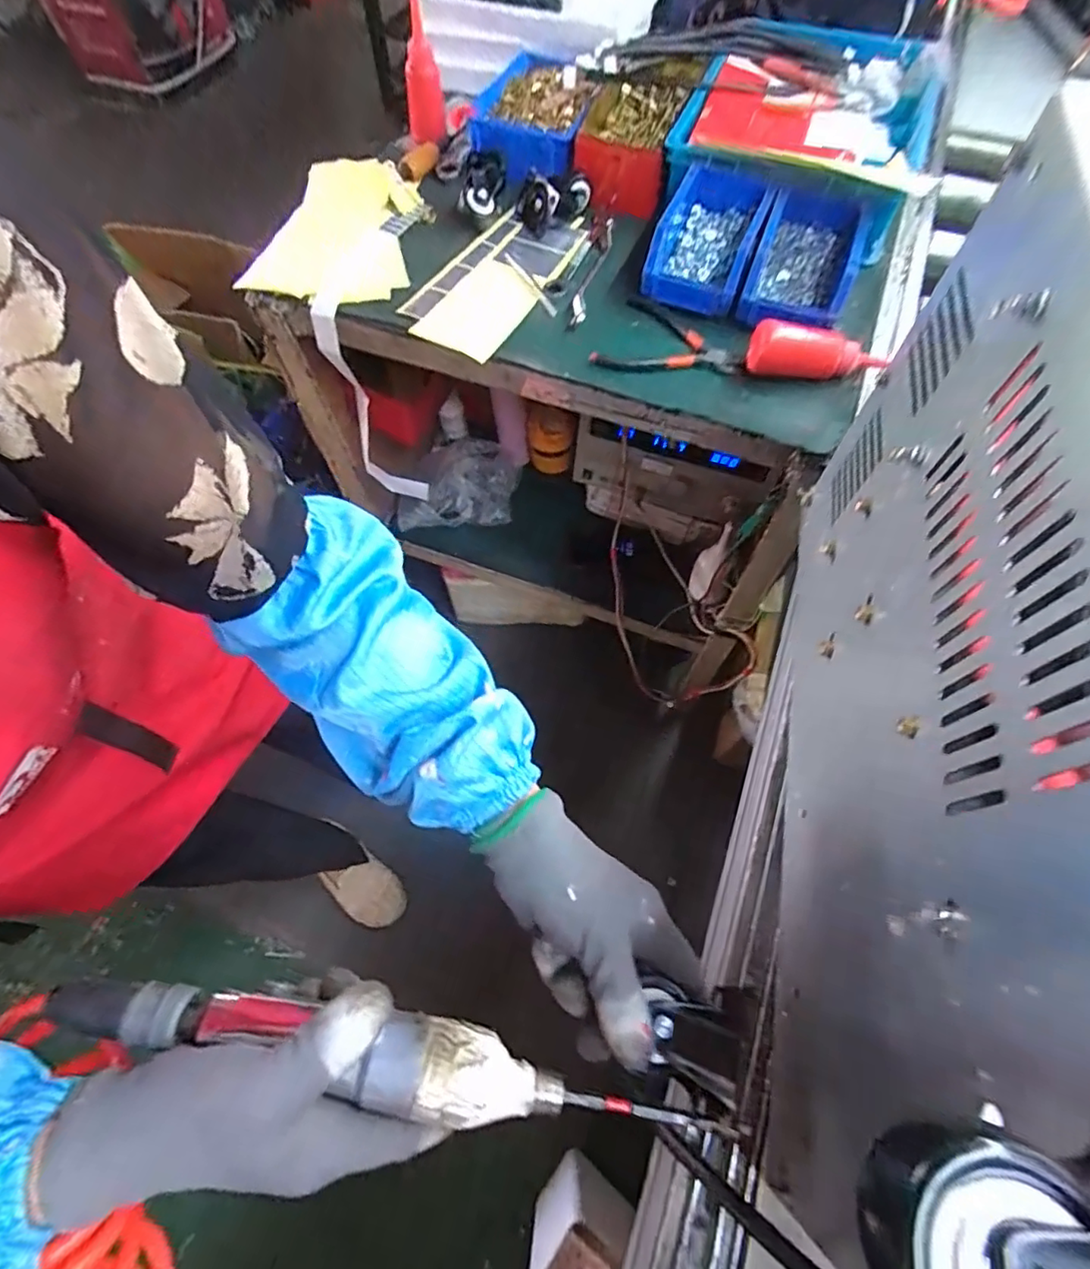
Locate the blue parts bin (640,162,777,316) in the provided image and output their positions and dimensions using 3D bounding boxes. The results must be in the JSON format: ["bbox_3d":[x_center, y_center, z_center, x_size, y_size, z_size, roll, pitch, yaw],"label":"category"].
[{"bbox_3d":[0.177,-0.431,0.622,0.102,0.061,0.152,20,66,10],"label":"blue parts bin"}]

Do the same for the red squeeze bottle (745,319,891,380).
[{"bbox_3d":[0.267,-0.277,0.571,0.129,0.040,0.042,15,65,8],"label":"red squeeze bottle"}]

